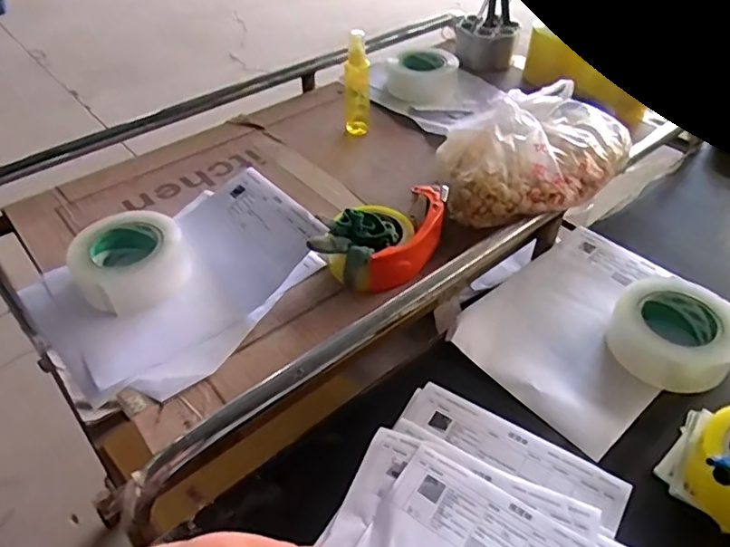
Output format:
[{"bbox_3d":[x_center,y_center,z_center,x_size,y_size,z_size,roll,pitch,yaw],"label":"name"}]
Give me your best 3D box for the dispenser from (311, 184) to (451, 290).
[{"bbox_3d":[0.027,-0.040,0.671,0.107,0.077,0.185,29,51,26],"label":"dispenser"}]

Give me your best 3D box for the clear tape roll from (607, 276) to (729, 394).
[{"bbox_3d":[0.332,0.065,0.608,0.112,0.055,0.118,0,45,0],"label":"clear tape roll"}]

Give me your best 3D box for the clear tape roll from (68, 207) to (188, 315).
[{"bbox_3d":[-0.271,-0.018,0.653,0.119,0.051,0.121,0,45,0],"label":"clear tape roll"}]

